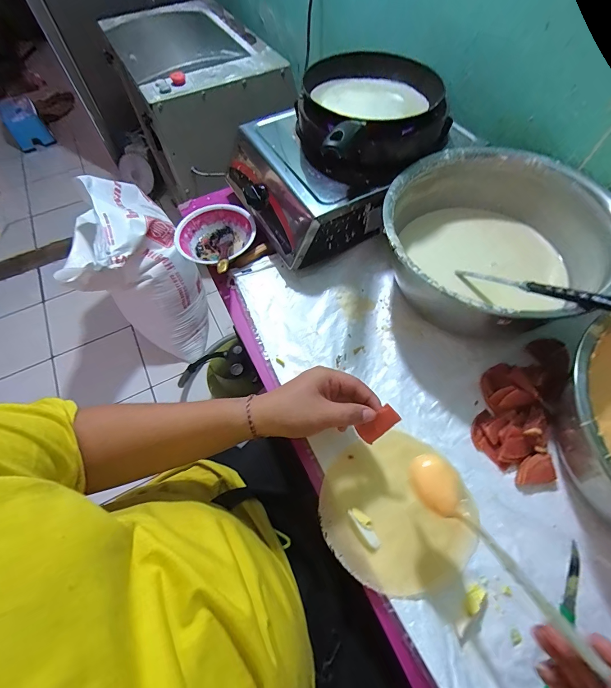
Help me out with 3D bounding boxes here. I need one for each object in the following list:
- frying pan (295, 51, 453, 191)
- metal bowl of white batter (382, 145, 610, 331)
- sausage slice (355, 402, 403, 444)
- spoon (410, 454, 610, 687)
[{"bbox_3d":[0.096,-0.360,0.522,0.208,0.077,0.225,-1,61,2],"label":"frying pan"},{"bbox_3d":[0.260,-0.142,0.472,0.297,0.098,0.292,-1,61,2],"label":"metal bowl of white batter"},{"bbox_3d":[0.080,0.089,0.364,0.048,0.004,0.024,-41,92,15],"label":"sausage slice"},{"bbox_3d":[0.160,0.180,0.267,0.038,0.029,0.201,-27,47,-12],"label":"spoon"}]

